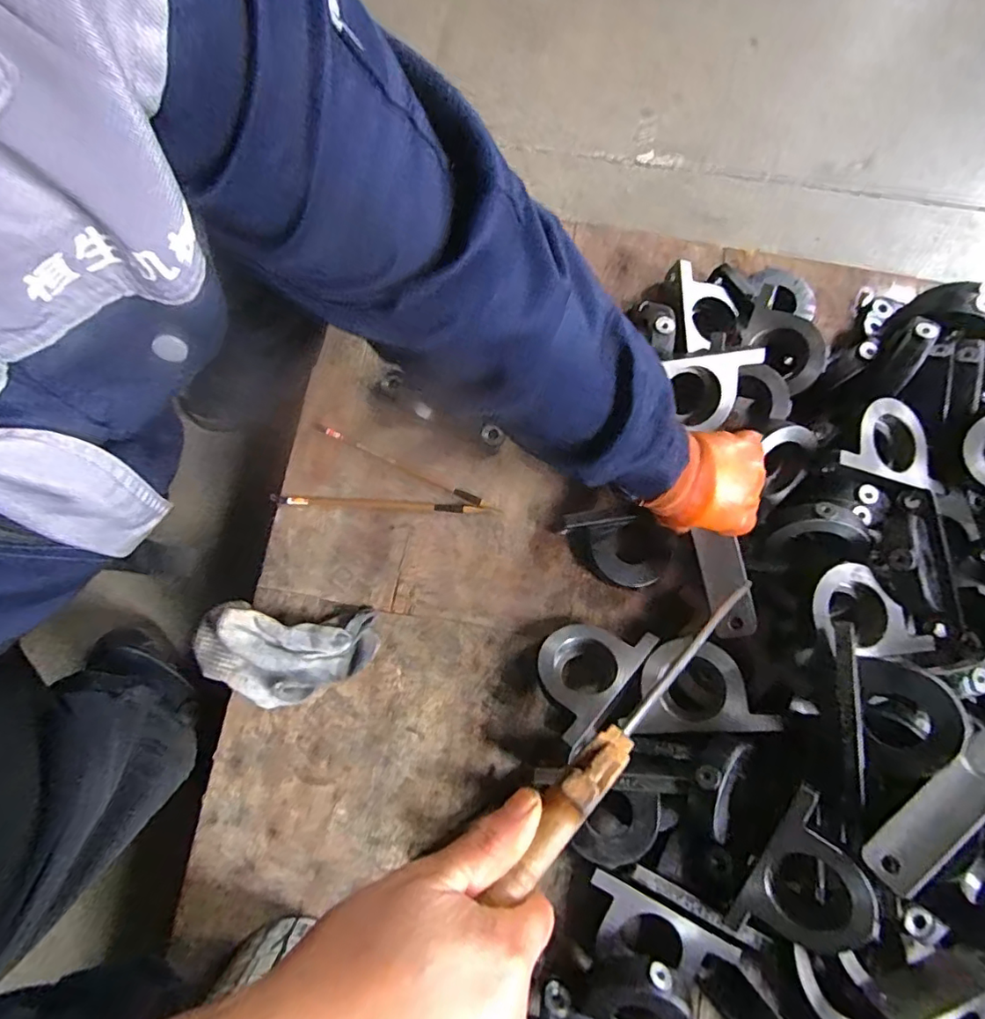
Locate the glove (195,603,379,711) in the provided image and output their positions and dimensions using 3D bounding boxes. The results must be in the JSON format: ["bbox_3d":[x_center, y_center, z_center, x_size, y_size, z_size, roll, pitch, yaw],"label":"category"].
[{"bbox_3d":[-0.206,0.142,0.547,0.177,0.047,0.101,2,76,-12],"label":"glove"}]

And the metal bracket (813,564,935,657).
[{"bbox_3d":[0.357,0.095,0.520,0.104,0.014,0.083,-1,78,-3],"label":"metal bracket"}]

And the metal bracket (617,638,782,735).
[{"bbox_3d":[0.194,0.170,0.535,0.137,0.018,0.088,-7,65,12],"label":"metal bracket"}]

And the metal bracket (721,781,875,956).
[{"bbox_3d":[0.272,0.318,0.462,0.095,0.031,0.142,25,97,28],"label":"metal bracket"}]

